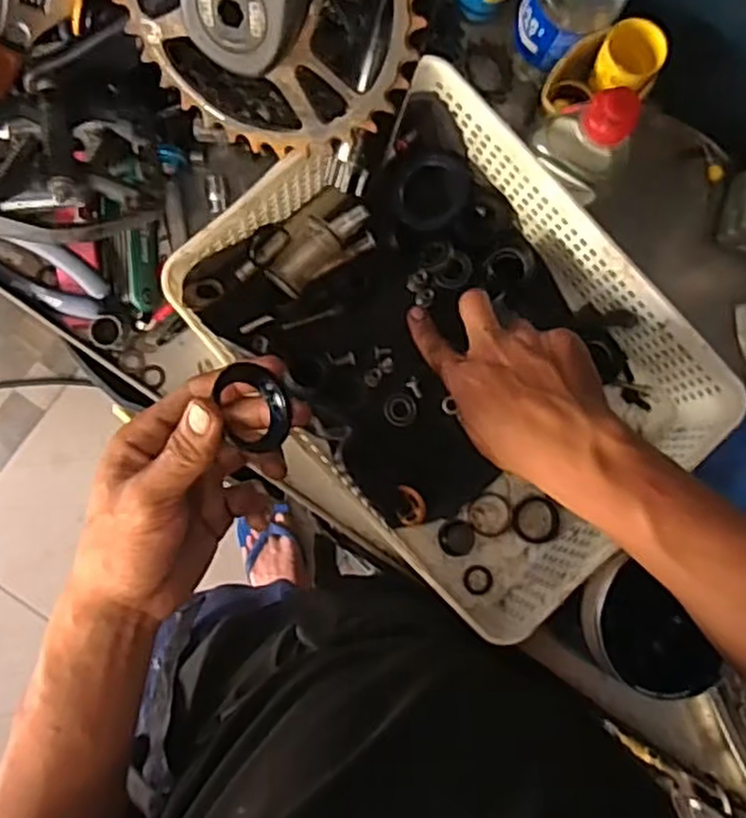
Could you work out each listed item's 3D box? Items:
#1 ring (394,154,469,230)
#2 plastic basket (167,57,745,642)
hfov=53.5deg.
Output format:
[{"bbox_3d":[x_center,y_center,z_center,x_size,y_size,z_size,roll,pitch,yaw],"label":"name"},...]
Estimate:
[{"bbox_3d":[0.044,-0.162,0.554,0.055,0.016,0.054,2,97,14],"label":"ring"},{"bbox_3d":[0.055,-0.039,0.523,0.254,0.079,0.330,-43,92,-7],"label":"plastic basket"}]

